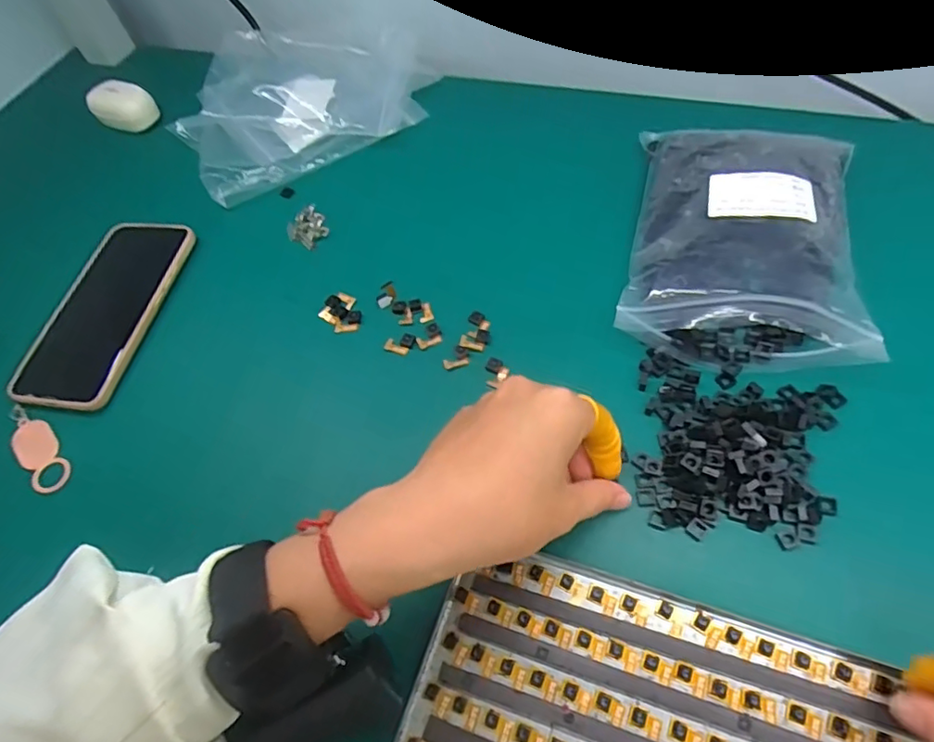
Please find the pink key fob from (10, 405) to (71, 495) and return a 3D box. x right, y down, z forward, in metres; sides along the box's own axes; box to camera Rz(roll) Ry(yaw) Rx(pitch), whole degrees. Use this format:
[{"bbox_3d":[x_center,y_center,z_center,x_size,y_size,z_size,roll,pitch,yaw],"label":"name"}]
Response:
[{"bbox_3d":[-0.282,0.048,0.376,0.021,0.012,0.074,-39,61,-14],"label":"pink key fob"}]

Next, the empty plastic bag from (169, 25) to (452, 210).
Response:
[{"bbox_3d":[-0.153,-0.258,0.528,0.227,0.037,0.199,-27,58,-7],"label":"empty plastic bag"}]

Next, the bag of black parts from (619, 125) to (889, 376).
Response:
[{"bbox_3d":[0.177,-0.091,0.364,0.139,0.049,0.186,11,62,16],"label":"bag of black parts"}]

